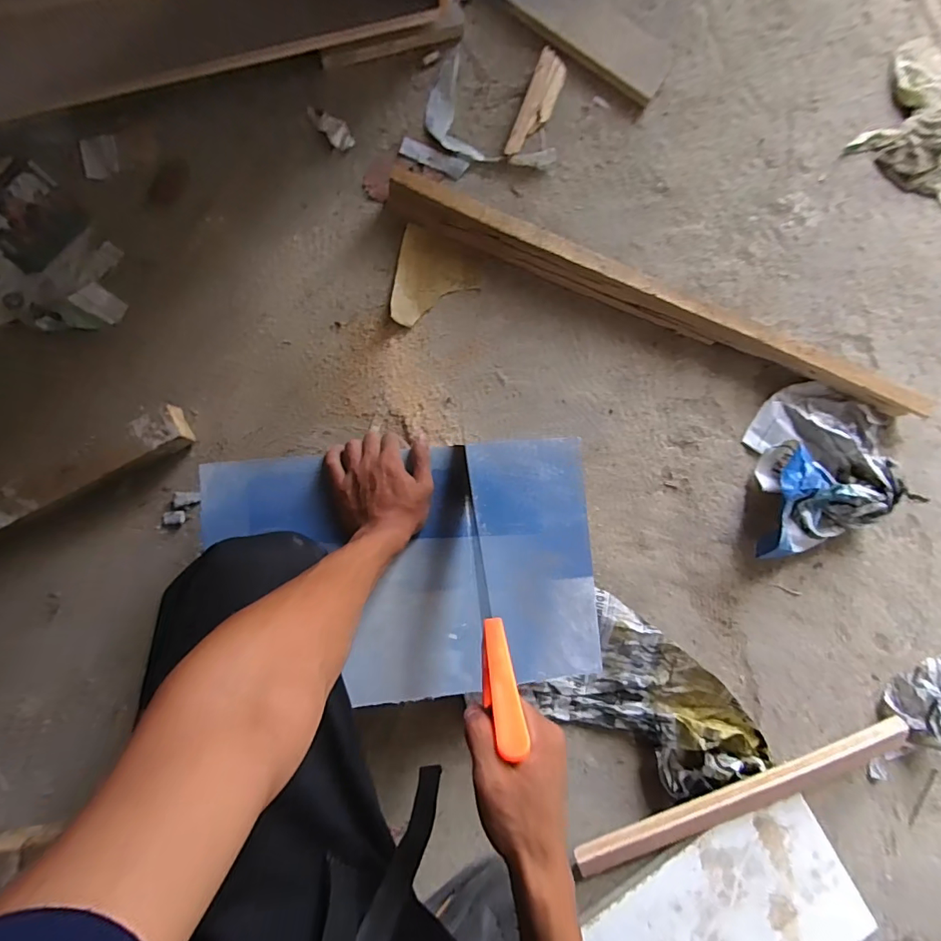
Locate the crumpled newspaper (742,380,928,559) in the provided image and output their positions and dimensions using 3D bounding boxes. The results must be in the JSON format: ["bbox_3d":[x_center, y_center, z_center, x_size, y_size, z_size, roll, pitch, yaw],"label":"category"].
[{"bbox_3d":[0.494,-0.003,0.619,0.198,0.079,0.233,3,88,-6],"label":"crumpled newspaper"}]

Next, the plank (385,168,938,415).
[{"bbox_3d":[0.262,-0.225,0.617,0.781,0.046,0.040,21,86,-5],"label":"plank"}]

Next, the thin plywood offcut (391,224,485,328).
[{"bbox_3d":[-0.044,-0.249,0.603,0.110,0.009,0.126,13,87,-5],"label":"thin plywood offcut"}]

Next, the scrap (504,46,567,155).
[{"bbox_3d":[0.090,-0.492,0.621,0.042,0.021,0.151,21,86,-5],"label":"scrap"}]

